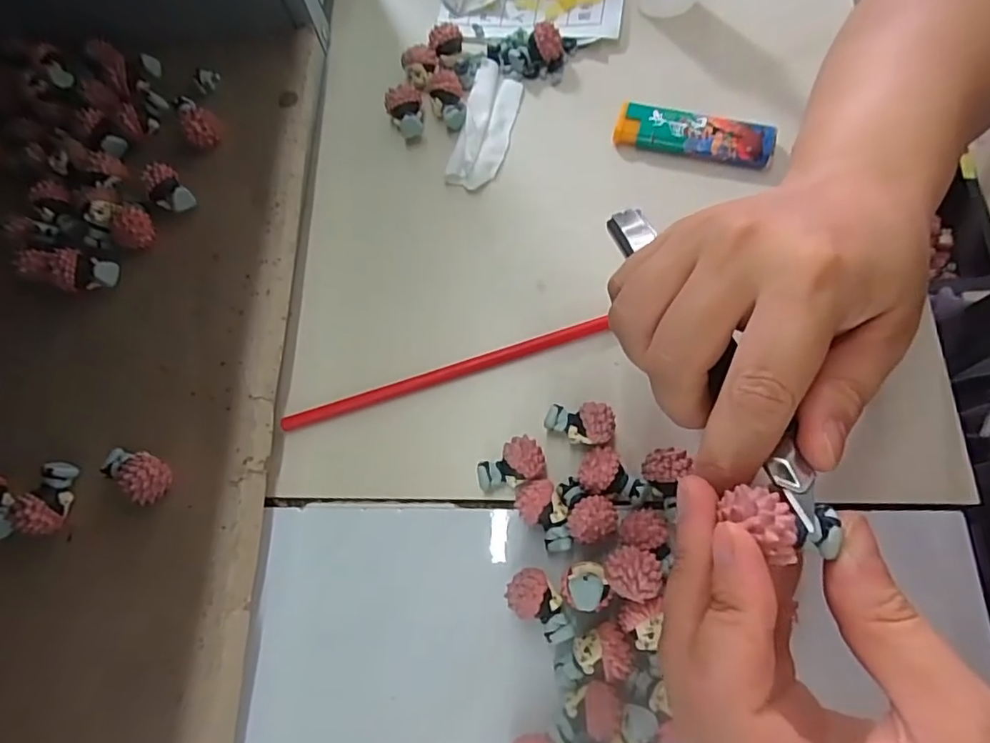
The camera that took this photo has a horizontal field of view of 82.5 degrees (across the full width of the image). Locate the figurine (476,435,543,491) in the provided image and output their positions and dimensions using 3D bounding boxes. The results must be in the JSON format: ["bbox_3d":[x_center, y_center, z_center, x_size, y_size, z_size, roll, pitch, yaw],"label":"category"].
[{"bbox_3d":[0.006,0.040,0.241,0.028,0.019,0.019,-14,72,-5],"label":"figurine"}]

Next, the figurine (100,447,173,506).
[{"bbox_3d":[-0.151,0.043,0.238,0.030,0.020,0.018,23,72,7],"label":"figurine"}]

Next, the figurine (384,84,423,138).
[{"bbox_3d":[-0.049,-0.140,0.308,0.019,0.018,0.026,-15,72,-5],"label":"figurine"}]

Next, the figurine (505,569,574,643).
[{"bbox_3d":[0.017,0.091,0.219,0.017,0.010,0.029,-39,92,-13],"label":"figurine"}]

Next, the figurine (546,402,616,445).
[{"bbox_3d":[0.036,0.023,0.242,0.028,0.016,0.017,5,71,1],"label":"figurine"}]

